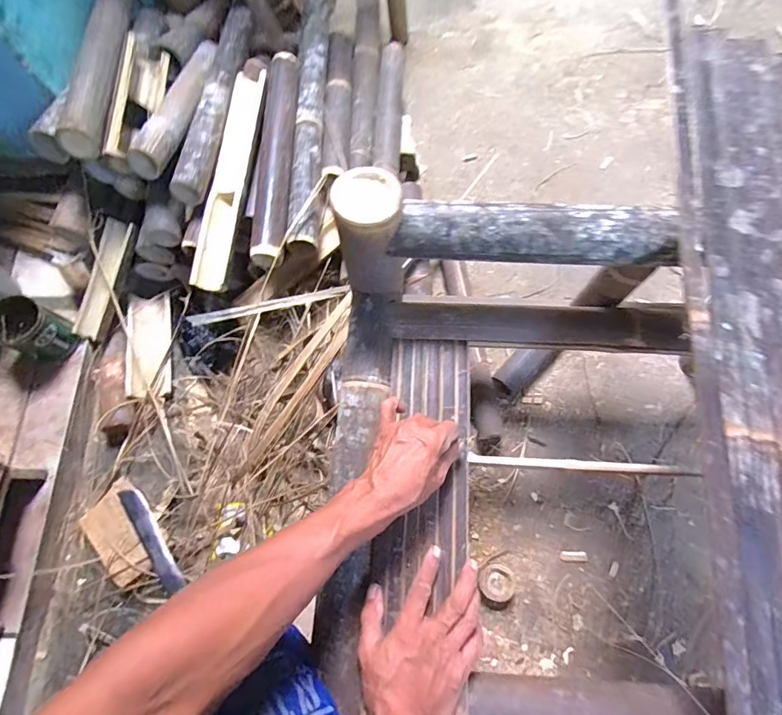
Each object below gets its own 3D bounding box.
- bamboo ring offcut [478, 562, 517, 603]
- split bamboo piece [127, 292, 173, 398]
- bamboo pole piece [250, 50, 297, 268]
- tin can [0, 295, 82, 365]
[{"bbox_3d":[0.193,0.410,0.776,0.064,0.037,0.061,-1,72,2],"label":"bamboo ring offcut"},{"bbox_3d":[-0.514,-0.025,0.906,0.084,0.020,0.227,0,77,-22],"label":"split bamboo piece"},{"bbox_3d":[-0.233,-0.408,0.851,0.066,0.062,0.475,0,72,2],"label":"bamboo pole piece"},{"bbox_3d":[-0.702,-0.053,0.831,0.108,0.116,0.098,23,74,9],"label":"tin can"}]

